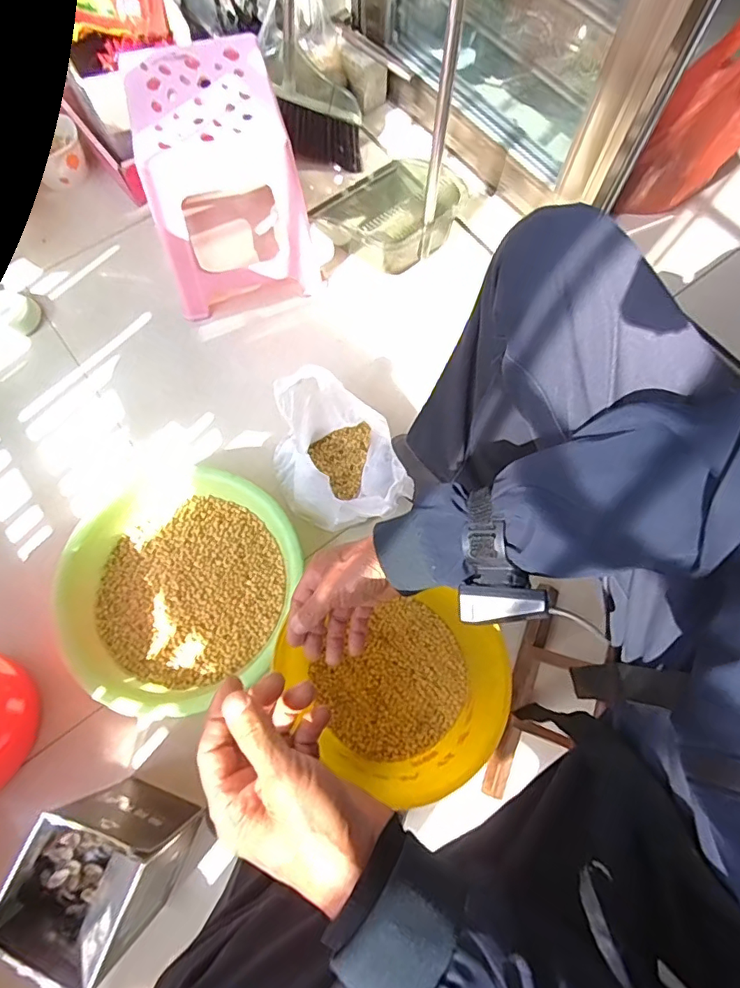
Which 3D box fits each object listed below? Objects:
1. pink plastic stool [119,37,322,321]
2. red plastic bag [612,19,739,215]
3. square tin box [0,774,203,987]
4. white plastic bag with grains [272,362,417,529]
[{"bbox_3d":[-0.251,-0.532,0.891,0.238,0.283,0.286,-15,71,-6],"label":"pink plastic stool"},{"bbox_3d":[0.610,-0.685,0.953,0.169,0.310,0.118,11,71,3],"label":"red plastic bag"},{"bbox_3d":[-0.307,0.432,0.601,0.136,0.192,0.131,24,72,8],"label":"square tin box"},{"bbox_3d":[-0.054,-0.055,0.790,0.184,0.147,0.230,-17,72,-7],"label":"white plastic bag with grains"}]

